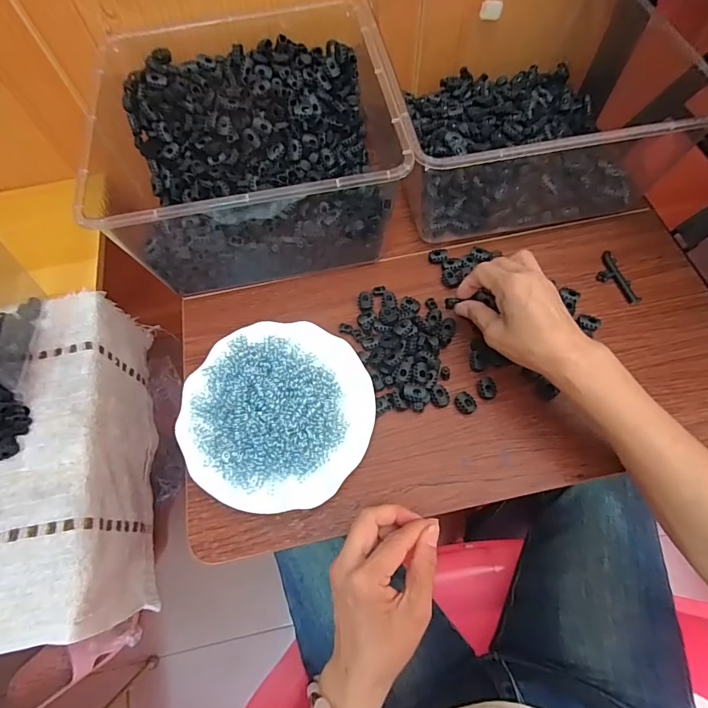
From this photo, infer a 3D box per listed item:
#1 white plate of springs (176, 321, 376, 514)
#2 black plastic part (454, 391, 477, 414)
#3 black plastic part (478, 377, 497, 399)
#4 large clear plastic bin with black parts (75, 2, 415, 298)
[{"bbox_3d":[-0.073,0.055,0.403,0.181,0.032,0.178,-1,65,2],"label":"white plate of springs"},{"bbox_3d":[0.112,0.049,0.409,0.017,0.009,0.023,-43,71,-16],"label":"black plastic part"},{"bbox_3d":[0.135,0.035,0.414,0.016,0.010,0.021,-11,65,-3],"label":"black plastic part"},{"bbox_3d":[-0.108,-0.231,0.465,0.290,0.135,0.289,-10,65,-2],"label":"large clear plastic bin with black parts"}]

